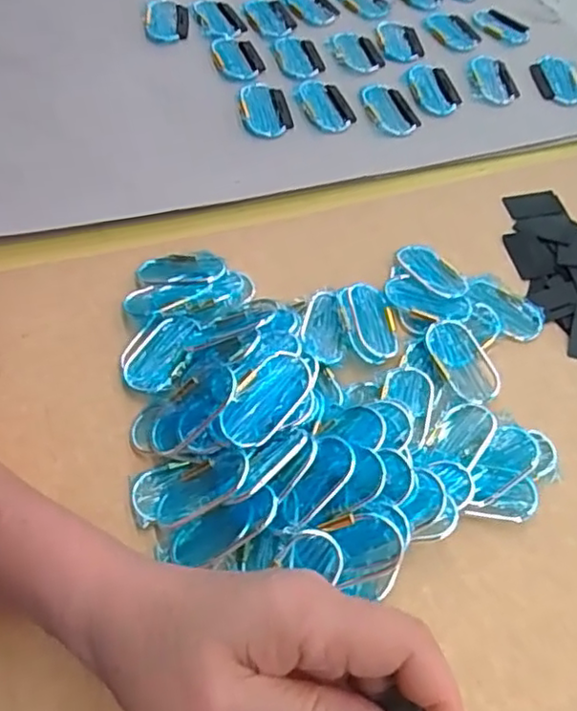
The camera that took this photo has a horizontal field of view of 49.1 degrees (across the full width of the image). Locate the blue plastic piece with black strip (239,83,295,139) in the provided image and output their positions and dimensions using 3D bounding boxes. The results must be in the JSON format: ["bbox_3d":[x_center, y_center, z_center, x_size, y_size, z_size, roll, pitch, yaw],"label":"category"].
[{"bbox_3d":[-0.019,-0.197,0.502,0.039,0.006,0.060,-8,59,-10],"label":"blue plastic piece with black strip"}]

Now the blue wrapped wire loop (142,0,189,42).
[{"bbox_3d":[-0.107,-0.296,0.554,0.038,0.009,0.054,-2,58,-5],"label":"blue wrapped wire loop"}]

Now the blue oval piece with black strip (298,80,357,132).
[{"bbox_3d":[0.031,-0.205,0.513,0.040,0.004,0.056,-15,60,-14],"label":"blue oval piece with black strip"}]

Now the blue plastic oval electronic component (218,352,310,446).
[{"bbox_3d":[-0.011,0.023,0.338,0.029,0.004,0.057,46,72,-3],"label":"blue plastic oval electronic component"}]

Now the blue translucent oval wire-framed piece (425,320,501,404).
[{"bbox_3d":[0.111,0.003,0.396,0.034,0.006,0.058,-18,61,-15],"label":"blue translucent oval wire-framed piece"}]

